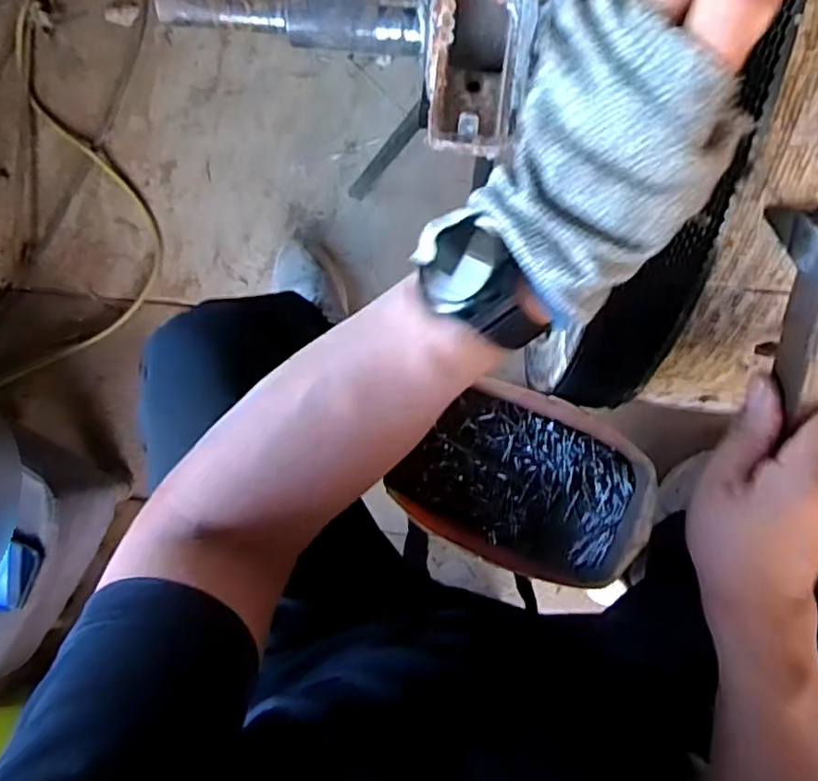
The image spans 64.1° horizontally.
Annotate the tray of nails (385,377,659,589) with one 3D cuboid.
[{"bbox_3d":[0.102,0.079,0.546,0.204,0.043,0.142,28,87,8],"label":"tray of nails"}]

